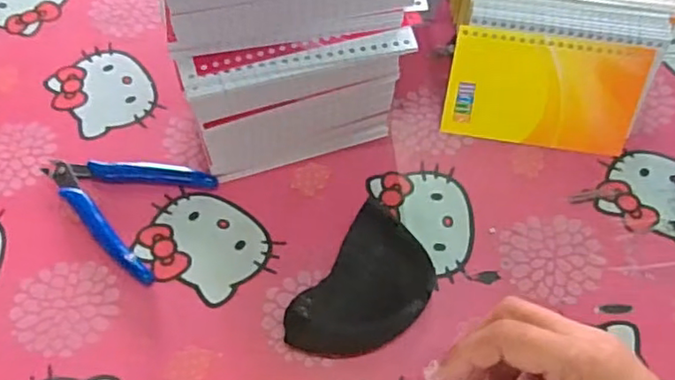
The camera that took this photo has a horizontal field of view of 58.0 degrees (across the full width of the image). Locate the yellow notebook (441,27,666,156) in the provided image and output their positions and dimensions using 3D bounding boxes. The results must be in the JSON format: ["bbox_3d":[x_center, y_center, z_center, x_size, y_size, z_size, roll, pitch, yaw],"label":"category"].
[{"bbox_3d":[0.146,-0.069,0.428,0.131,0.079,0.004,8,31,8],"label":"yellow notebook"}]

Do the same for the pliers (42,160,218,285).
[{"bbox_3d":[-0.142,0.000,0.426,0.115,0.007,0.084,37,67,18],"label":"pliers"}]

